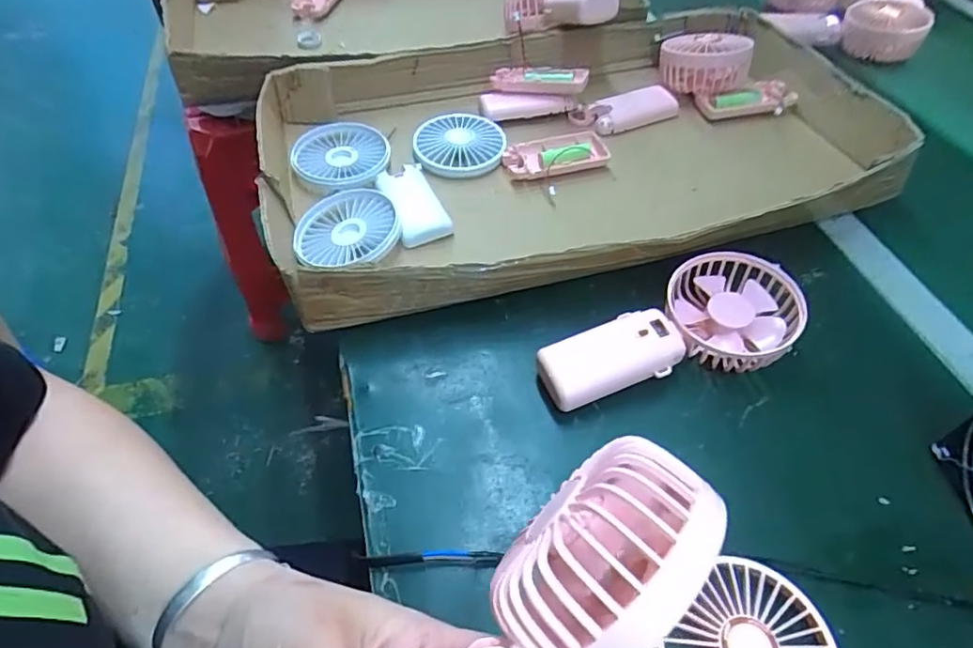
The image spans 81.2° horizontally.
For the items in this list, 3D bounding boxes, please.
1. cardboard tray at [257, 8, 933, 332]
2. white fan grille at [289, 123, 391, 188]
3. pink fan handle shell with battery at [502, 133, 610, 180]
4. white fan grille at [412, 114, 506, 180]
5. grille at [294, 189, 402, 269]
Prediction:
[{"bbox_3d":[0.077,-0.171,0.524,0.533,0.059,0.327,-13,53,-10],"label":"cardboard tray"},{"bbox_3d":[-0.134,-0.158,0.524,0.083,0.007,0.086,15,53,12],"label":"white fan grille"},{"bbox_3d":[0.064,-0.155,0.526,0.094,0.014,0.041,-14,53,-10],"label":"pink fan handle shell with battery"},{"bbox_3d":[-0.024,-0.171,0.539,0.083,0.017,0.080,0,52,0],"label":"white fan grille"},{"bbox_3d":[-0.111,-0.078,0.467,0.085,0.025,0.071,10,52,9],"label":"grille"}]

